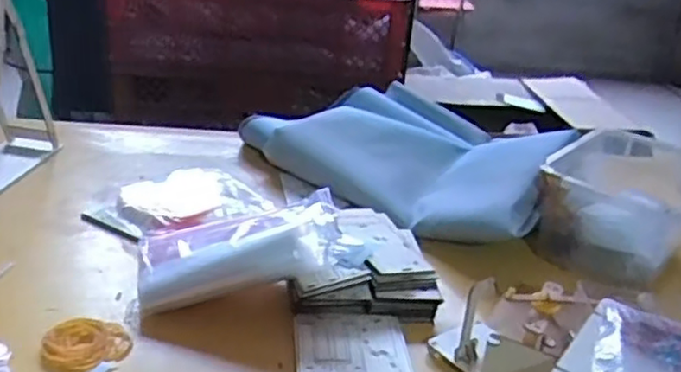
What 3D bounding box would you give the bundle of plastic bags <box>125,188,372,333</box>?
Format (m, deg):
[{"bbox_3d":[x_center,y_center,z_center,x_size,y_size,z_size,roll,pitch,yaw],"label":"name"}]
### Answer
[{"bbox_3d":[-0.098,0.071,0.759,0.247,0.060,0.147,-13,26,2],"label":"bundle of plastic bags"}]

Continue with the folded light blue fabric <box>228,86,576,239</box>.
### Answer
[{"bbox_3d":[0.121,-0.066,1.038,0.471,0.110,0.316,25,32,35],"label":"folded light blue fabric"}]

